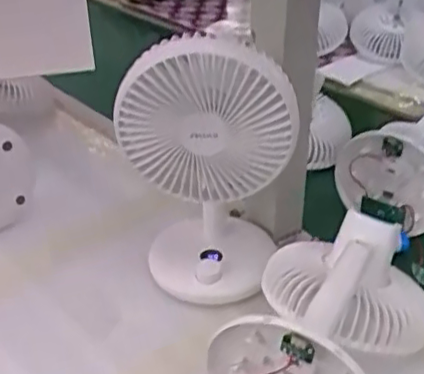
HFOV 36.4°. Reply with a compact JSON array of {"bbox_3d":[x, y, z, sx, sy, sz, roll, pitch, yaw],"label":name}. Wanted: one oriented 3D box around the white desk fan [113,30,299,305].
[{"bbox_3d":[-0.006,-0.014,0.494,0.120,0.222,0.100,-5,30,-8],"label":"white desk fan"}]

